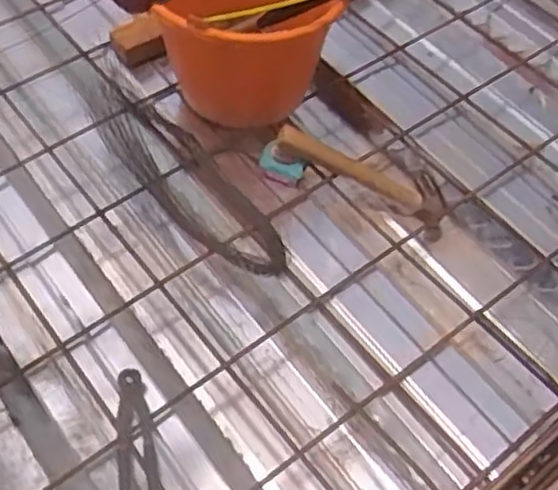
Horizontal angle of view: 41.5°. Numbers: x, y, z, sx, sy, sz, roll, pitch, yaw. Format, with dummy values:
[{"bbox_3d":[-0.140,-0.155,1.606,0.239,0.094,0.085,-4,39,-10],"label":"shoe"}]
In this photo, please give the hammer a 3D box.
[{"bbox_3d":[0.127,-0.106,1.152,0.294,0.047,0.113,24,54,-16],"label":"hammer"}]

